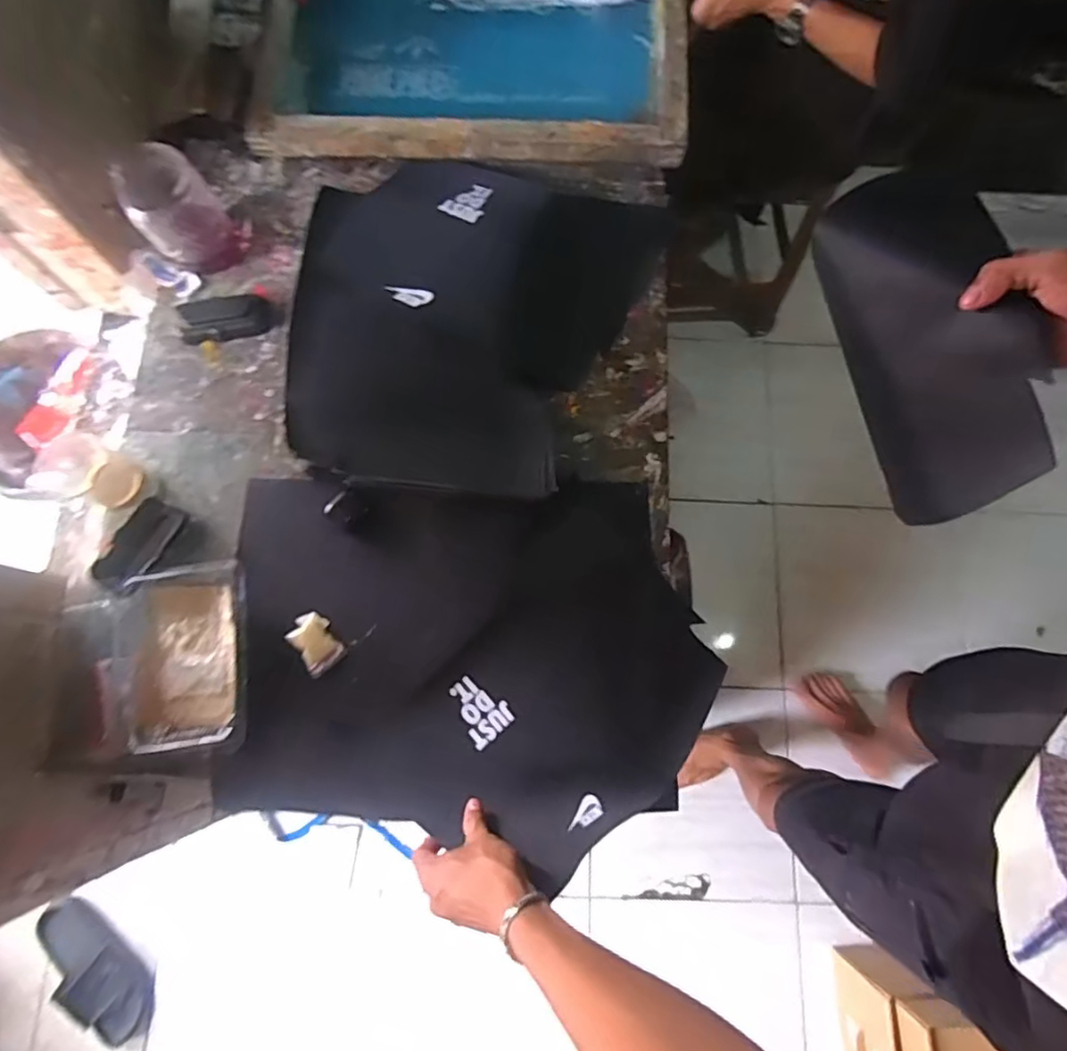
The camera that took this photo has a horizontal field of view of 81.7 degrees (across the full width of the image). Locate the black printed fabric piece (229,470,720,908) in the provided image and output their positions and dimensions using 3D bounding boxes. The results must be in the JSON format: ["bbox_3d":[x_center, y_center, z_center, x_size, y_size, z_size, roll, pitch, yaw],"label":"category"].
[{"bbox_3d":[-0.058,0.131,0.649,0.477,0.089,0.366,-1,76,-1],"label":"black printed fabric piece"}]

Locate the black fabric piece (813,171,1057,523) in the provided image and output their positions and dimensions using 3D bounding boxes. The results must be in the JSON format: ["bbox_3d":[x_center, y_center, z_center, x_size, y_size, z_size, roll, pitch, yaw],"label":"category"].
[{"bbox_3d":[0.320,-0.147,0.493,0.082,0.121,0.275,-17,90,-5],"label":"black fabric piece"}]

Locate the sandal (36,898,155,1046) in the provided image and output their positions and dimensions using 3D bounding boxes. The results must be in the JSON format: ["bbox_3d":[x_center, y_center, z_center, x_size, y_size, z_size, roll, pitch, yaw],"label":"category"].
[{"bbox_3d":[-0.795,0.802,1.115,0.101,0.076,0.269,-41,80,-9],"label":"sandal"}]

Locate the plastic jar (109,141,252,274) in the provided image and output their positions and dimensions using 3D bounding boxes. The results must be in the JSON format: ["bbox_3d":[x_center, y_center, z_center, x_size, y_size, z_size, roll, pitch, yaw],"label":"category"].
[{"bbox_3d":[-0.414,-0.376,0.729,0.108,0.117,0.100,0,76,-1],"label":"plastic jar"}]

